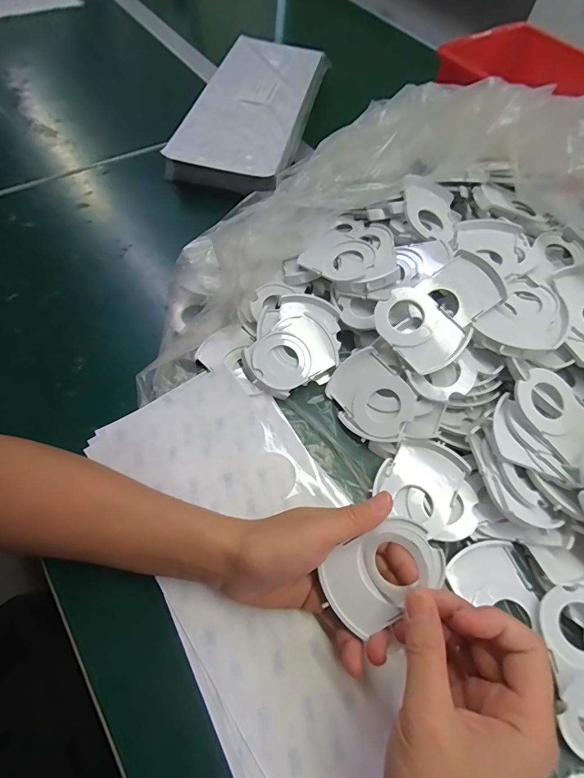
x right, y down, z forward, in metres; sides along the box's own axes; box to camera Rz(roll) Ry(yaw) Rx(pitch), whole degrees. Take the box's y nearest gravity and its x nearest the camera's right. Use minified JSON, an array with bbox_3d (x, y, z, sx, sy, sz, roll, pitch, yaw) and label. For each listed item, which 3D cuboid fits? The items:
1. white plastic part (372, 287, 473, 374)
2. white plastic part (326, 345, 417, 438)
[{"bbox_3d":[0.107,-0.051,0.332,0.053,0.009,0.077,-44,74,-3],"label":"white plastic part"},{"bbox_3d":[0.071,0.004,0.343,0.057,0.006,0.078,-49,63,7],"label":"white plastic part"}]

